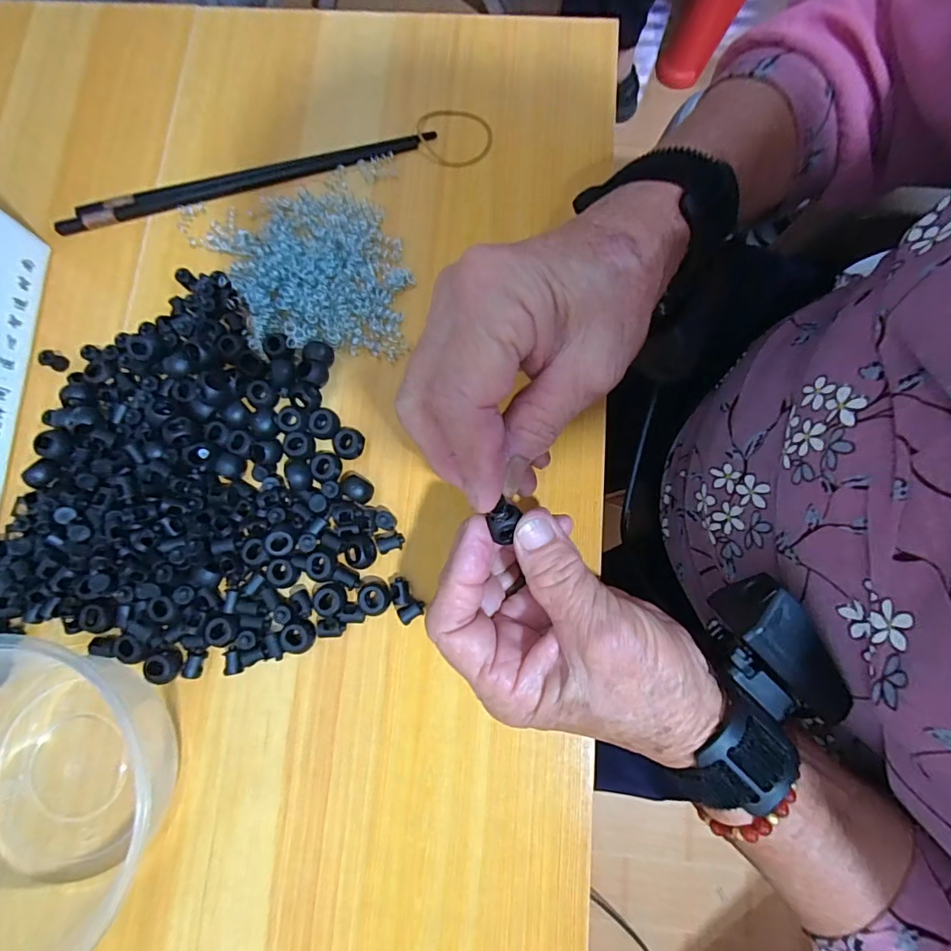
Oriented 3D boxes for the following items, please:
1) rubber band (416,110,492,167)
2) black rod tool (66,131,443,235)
[{"bbox_3d":[-0.014,-0.224,0.322,0.049,0.004,0.044,-5,79,0],"label":"rubber band"},{"bbox_3d":[-0.148,-0.194,0.316,0.243,0.005,0.016,-14,79,-1],"label":"black rod tool"}]

